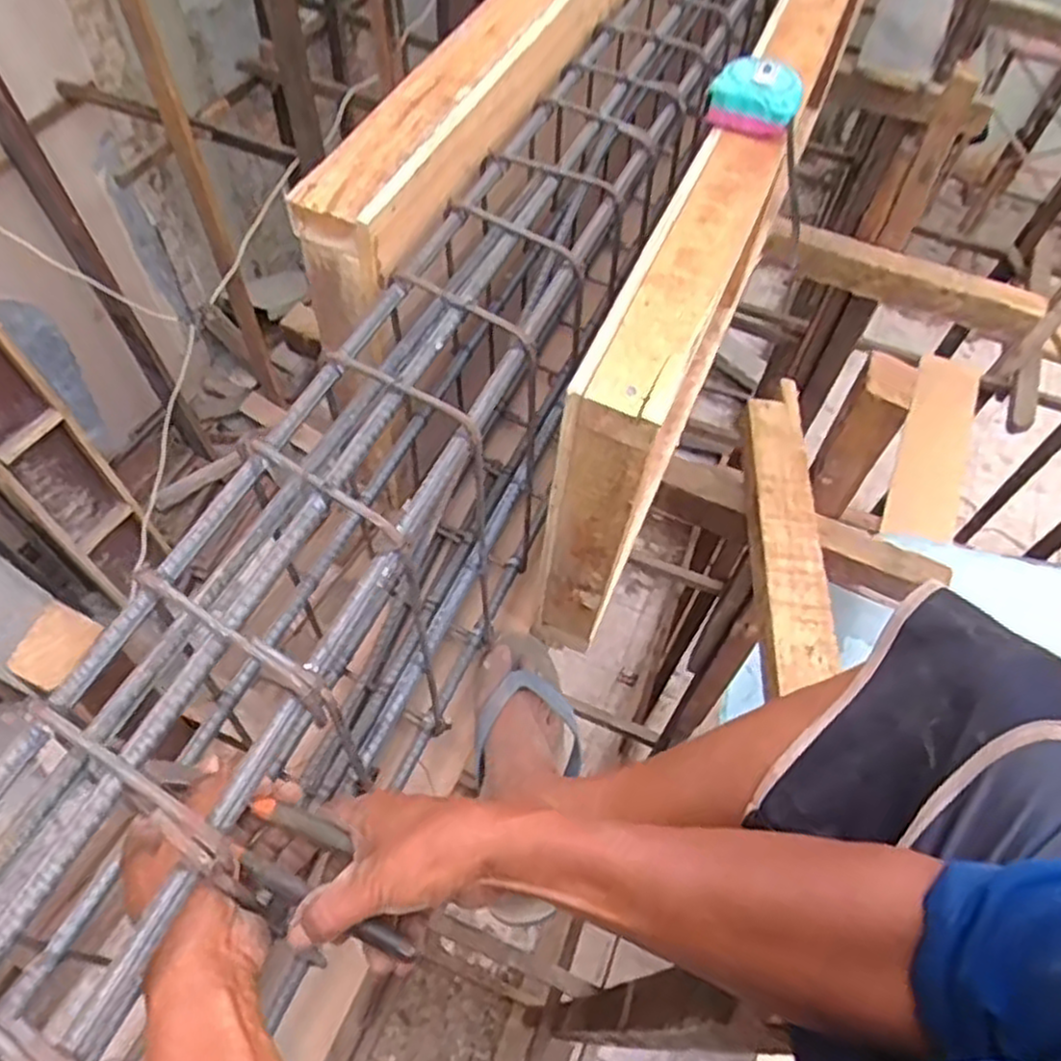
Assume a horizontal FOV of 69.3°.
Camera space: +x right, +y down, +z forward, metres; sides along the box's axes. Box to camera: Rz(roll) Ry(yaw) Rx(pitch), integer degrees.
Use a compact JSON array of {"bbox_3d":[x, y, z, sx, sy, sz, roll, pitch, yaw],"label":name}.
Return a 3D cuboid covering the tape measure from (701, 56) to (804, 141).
[{"bbox_3d":[0.210,-0.405,0.720,0.084,0.042,0.072,21,58,9],"label":"tape measure"}]

